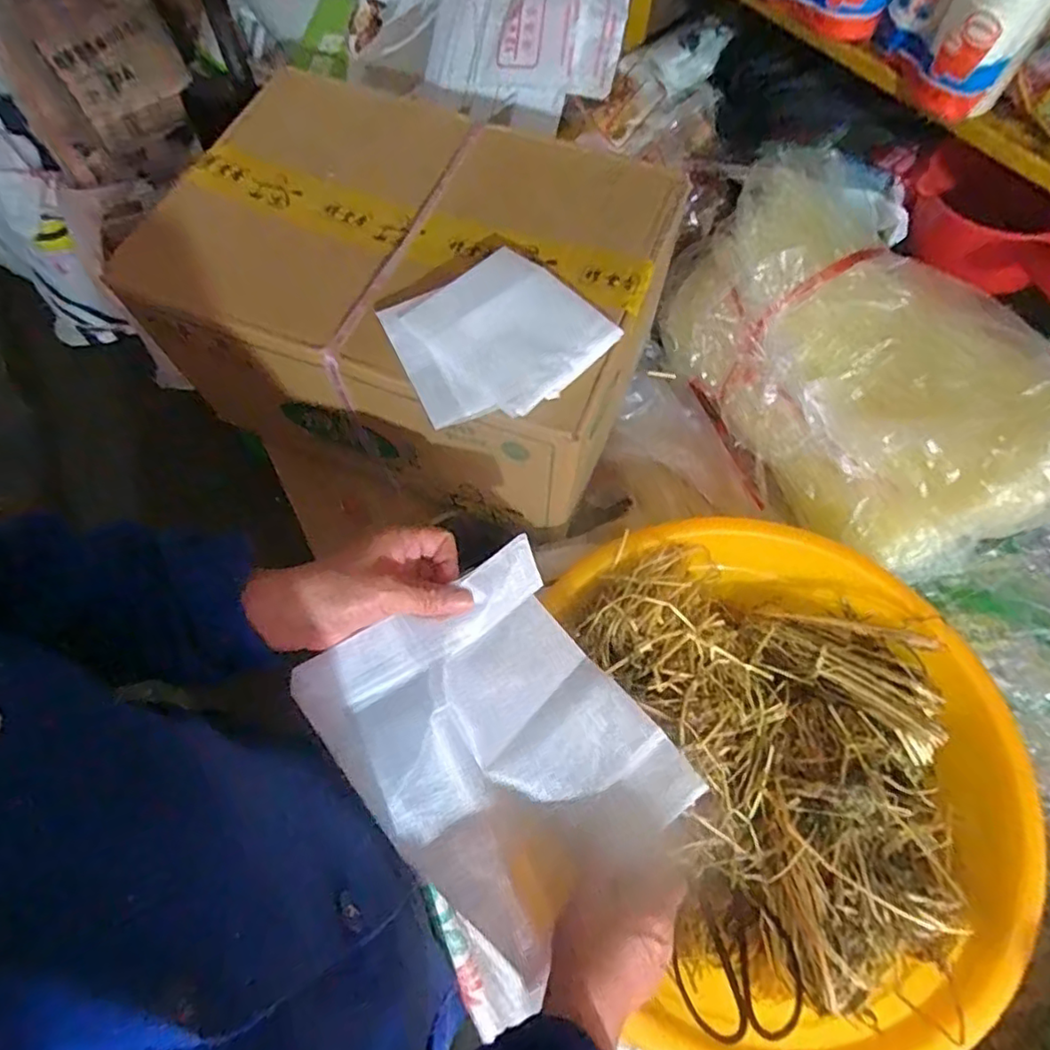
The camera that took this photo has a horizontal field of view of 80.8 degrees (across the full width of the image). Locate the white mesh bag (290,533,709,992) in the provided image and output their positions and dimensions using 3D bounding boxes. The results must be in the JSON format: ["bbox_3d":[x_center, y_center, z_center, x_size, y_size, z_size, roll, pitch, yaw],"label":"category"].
[{"bbox_3d":[-0.009,0.160,0.441,0.186,0.050,0.257,-38,105,-17],"label":"white mesh bag"}]

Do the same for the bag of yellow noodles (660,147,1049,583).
[{"bbox_3d":[0.332,-0.177,0.643,0.208,0.202,0.454,-21,68,-11],"label":"bag of yellow noodles"}]

